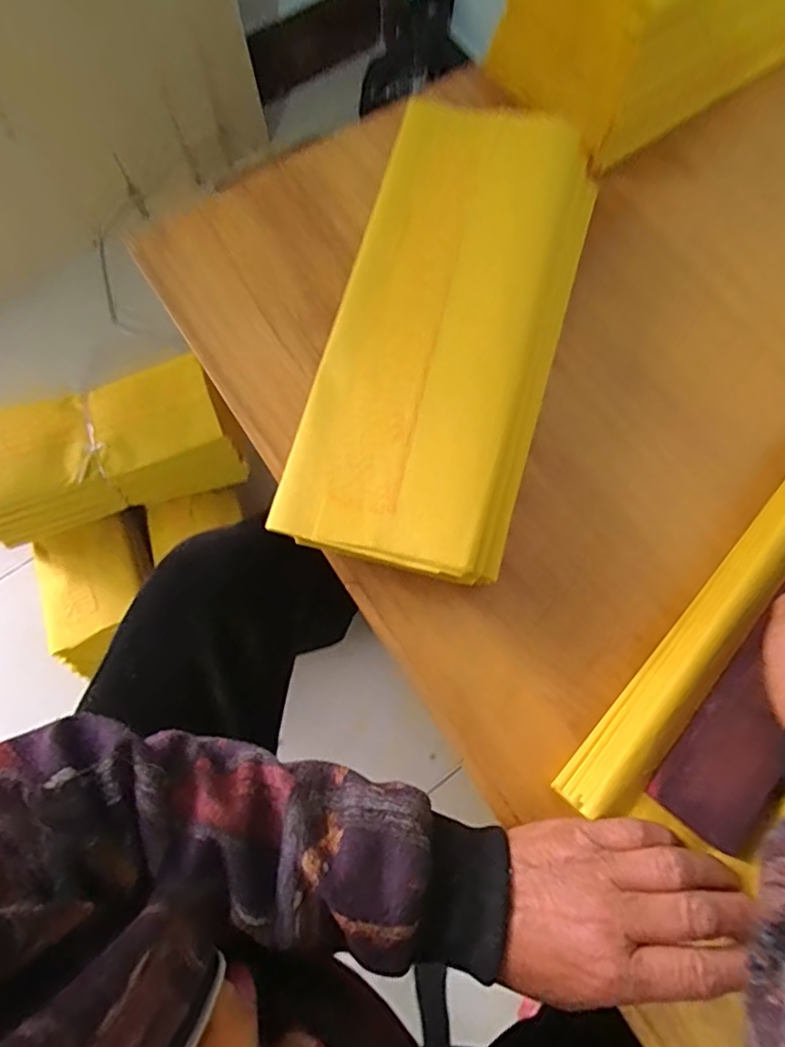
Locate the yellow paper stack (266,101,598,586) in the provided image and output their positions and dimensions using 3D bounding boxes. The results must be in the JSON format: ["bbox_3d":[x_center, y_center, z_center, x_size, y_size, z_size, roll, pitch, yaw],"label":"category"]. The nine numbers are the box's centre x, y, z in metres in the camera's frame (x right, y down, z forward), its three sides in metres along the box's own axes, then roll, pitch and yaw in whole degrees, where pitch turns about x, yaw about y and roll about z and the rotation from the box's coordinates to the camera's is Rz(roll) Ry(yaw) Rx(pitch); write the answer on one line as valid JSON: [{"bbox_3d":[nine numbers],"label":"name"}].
[{"bbox_3d":[0.037,-0.119,0.394,0.143,0.075,0.311,16,76,4],"label":"yellow paper stack"}]

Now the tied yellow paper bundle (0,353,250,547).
[{"bbox_3d":[-0.348,-0.079,0.706,0.311,0.129,0.127,-19,76,-5],"label":"tied yellow paper bundle"}]

